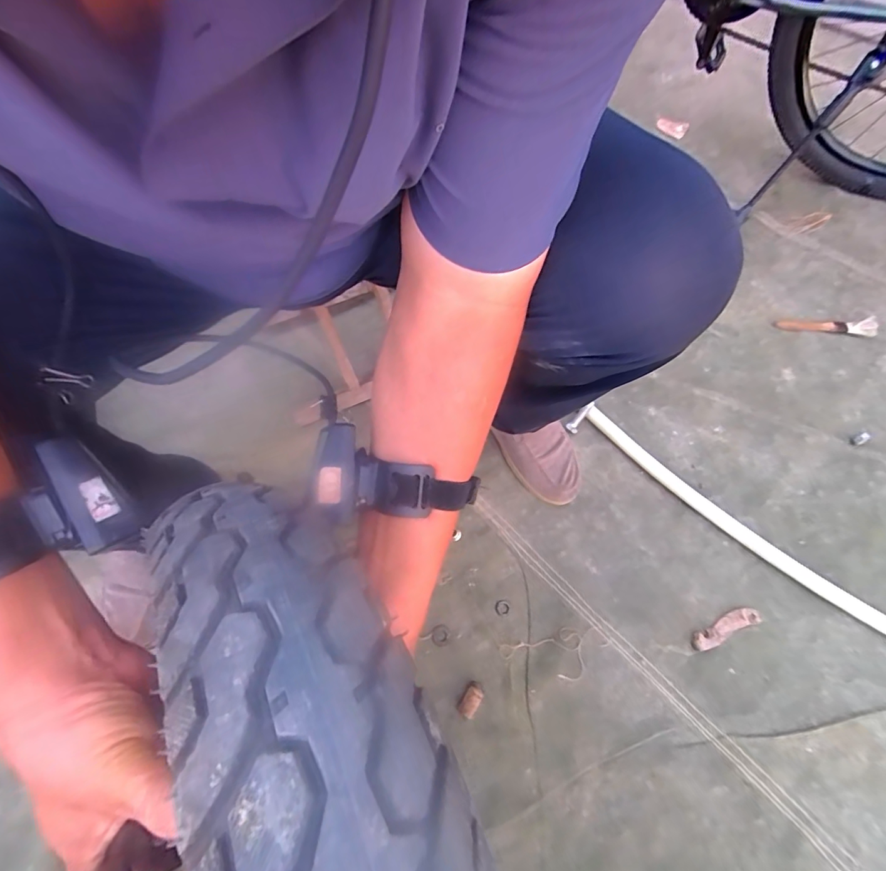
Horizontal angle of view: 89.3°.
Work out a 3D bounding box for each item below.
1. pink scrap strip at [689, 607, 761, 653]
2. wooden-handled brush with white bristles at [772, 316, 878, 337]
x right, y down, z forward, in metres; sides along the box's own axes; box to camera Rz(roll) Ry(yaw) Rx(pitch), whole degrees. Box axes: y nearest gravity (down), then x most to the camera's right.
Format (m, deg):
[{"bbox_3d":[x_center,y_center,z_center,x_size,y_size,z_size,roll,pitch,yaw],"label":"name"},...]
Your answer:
[{"bbox_3d":[0.362,0.246,0.573,0.099,0.013,0.024,-21,63,-10],"label":"pink scrap strip"},{"bbox_3d":[0.672,-0.195,0.794,0.152,0.024,0.024,7,62,20],"label":"wooden-handled brush with white bristles"}]

